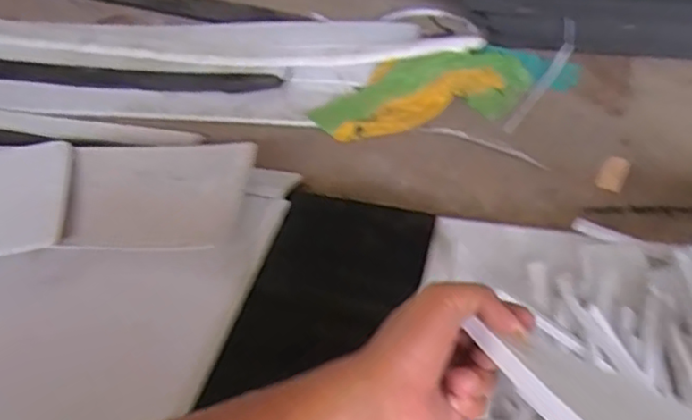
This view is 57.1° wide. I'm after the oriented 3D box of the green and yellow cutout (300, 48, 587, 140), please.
[{"bbox_3d":[0.192,-0.233,1.232,0.501,0.031,0.162,-10,69,-6],"label":"green and yellow cutout"}]

